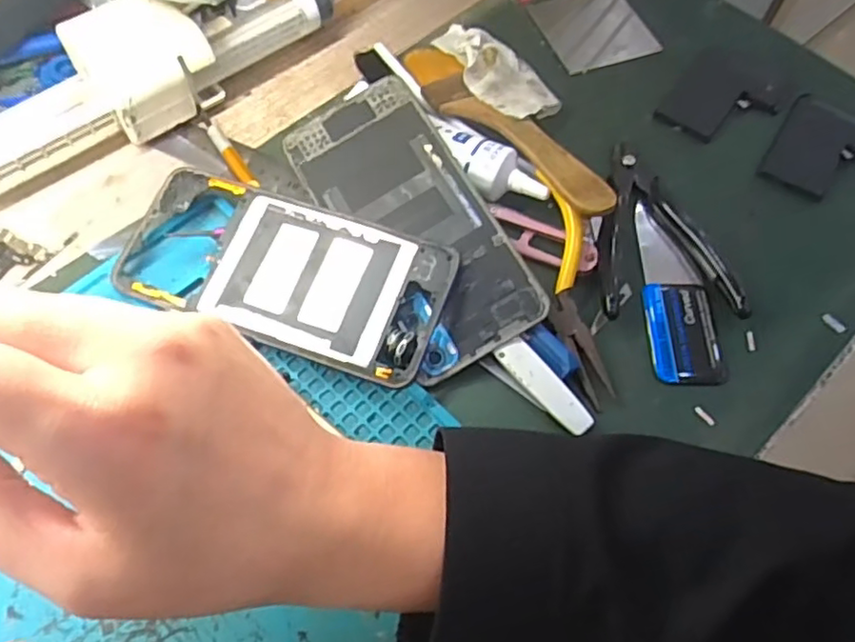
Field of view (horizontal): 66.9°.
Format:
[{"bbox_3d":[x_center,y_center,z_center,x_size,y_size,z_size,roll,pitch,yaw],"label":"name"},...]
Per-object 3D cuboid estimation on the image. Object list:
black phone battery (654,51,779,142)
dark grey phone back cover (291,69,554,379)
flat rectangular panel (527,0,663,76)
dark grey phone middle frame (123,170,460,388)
[{"bbox_3d":[0.180,-0.136,0.396,0.057,0.005,0.073,32,65,13],"label":"black phone battery"},{"bbox_3d":[-0.008,-0.052,0.328,0.071,0.004,0.157,-31,74,0],"label":"dark grey phone back cover"},{"bbox_3d":[0.110,-0.194,0.429,0.066,0.004,0.068,-17,65,-11],"label":"flat rectangular panel"},{"bbox_3d":[-0.071,-0.025,0.319,0.162,0.008,0.076,19,72,10],"label":"dark grey phone middle frame"}]

